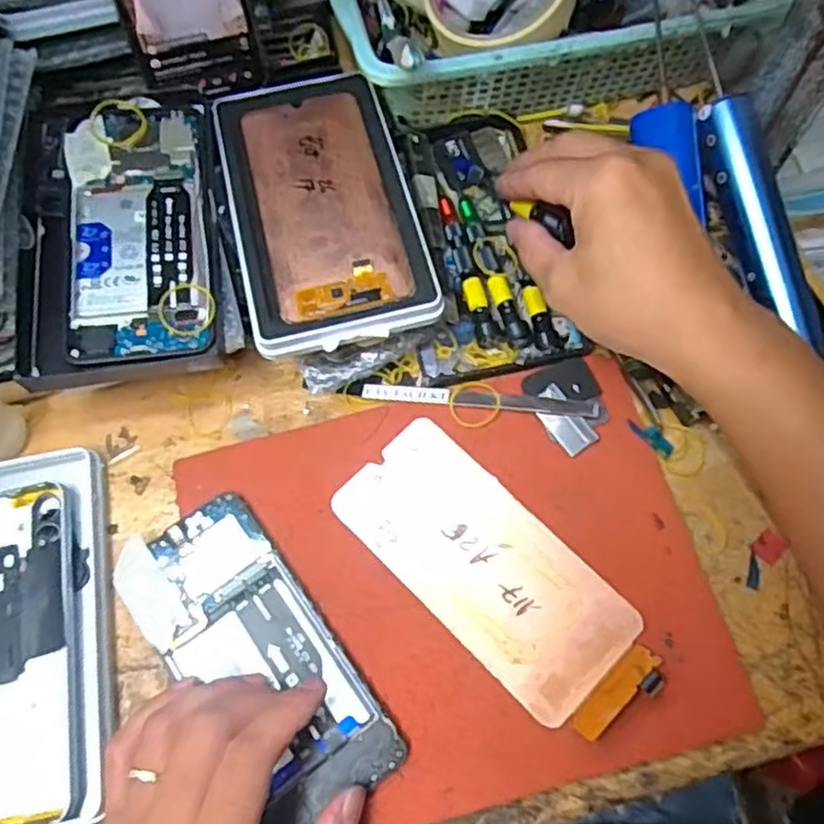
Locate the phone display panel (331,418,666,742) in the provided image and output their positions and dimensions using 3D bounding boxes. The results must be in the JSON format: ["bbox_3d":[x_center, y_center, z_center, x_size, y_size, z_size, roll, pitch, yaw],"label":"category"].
[{"bbox_3d":[0.041,0.079,0.354,0.170,0.016,0.072,43,75,16],"label":"phone display panel"}]

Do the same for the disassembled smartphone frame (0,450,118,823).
[{"bbox_3d":[-0.205,0.113,0.354,0.103,0.011,0.182,-12,69,-3],"label":"disassembled smartphone frame"}]

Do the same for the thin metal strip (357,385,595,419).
[{"bbox_3d":[0.037,-0.007,0.394,0.128,0.010,0.010,7,70,2],"label":"thin metal strip"}]

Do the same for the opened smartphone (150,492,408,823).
[{"bbox_3d":[-0.073,0.120,0.342,0.074,0.009,0.163,-31,71,-12],"label":"opened smartphone"}]

